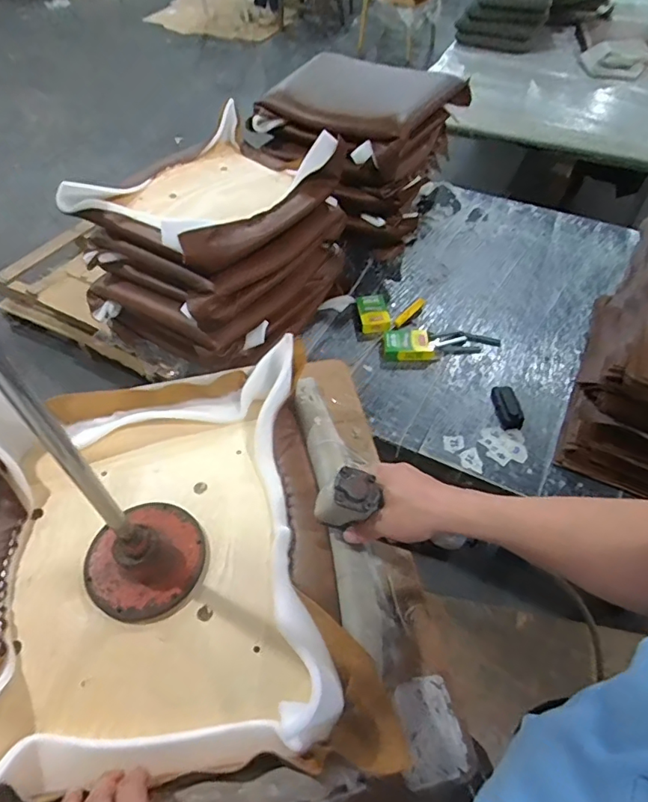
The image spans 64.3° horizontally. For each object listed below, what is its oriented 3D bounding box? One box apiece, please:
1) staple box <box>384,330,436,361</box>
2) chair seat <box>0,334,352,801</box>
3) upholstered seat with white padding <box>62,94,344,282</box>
[{"bbox_3d":[0.216,-0.146,1.312,0.120,0.026,0.085,-1,53,1],"label":"staple box"},{"bbox_3d":[-0.209,0.172,0.625,0.405,0.096,0.463,-10,53,-6],"label":"chair seat"},{"bbox_3d":[-0.250,-0.508,1.203,0.419,0.118,0.540,28,59,21],"label":"upholstered seat with white padding"}]

